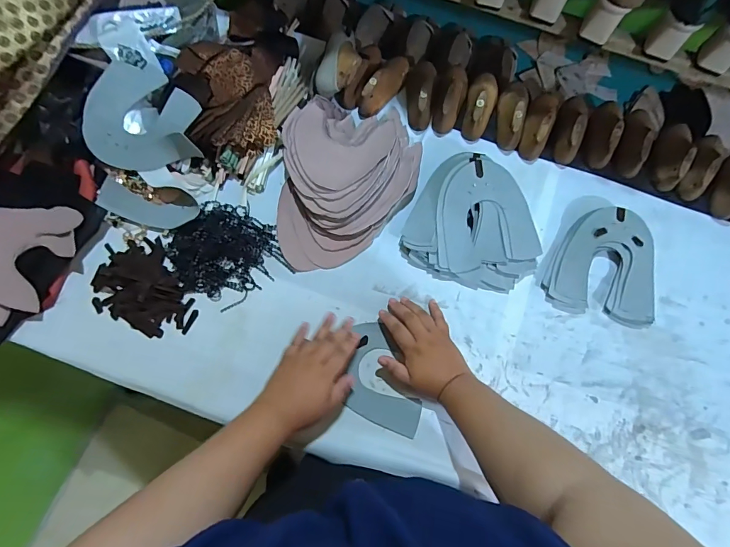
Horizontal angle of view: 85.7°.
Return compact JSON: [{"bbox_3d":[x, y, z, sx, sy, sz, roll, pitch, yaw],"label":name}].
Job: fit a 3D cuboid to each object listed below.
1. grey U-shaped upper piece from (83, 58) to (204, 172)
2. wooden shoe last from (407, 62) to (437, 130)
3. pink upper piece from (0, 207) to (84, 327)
[{"bbox_3d":[-0.362,-0.263,0.650,0.167,0.077,0.181,0,75,-1],"label":"grey U-shaped upper piece"},{"bbox_3d":[0.099,-0.329,0.696,0.053,0.050,0.143,9,75,2],"label":"wooden shoe last"},{"bbox_3d":[-0.513,-0.021,0.599,0.156,0.049,0.173,-15,76,-5],"label":"pink upper piece"}]

